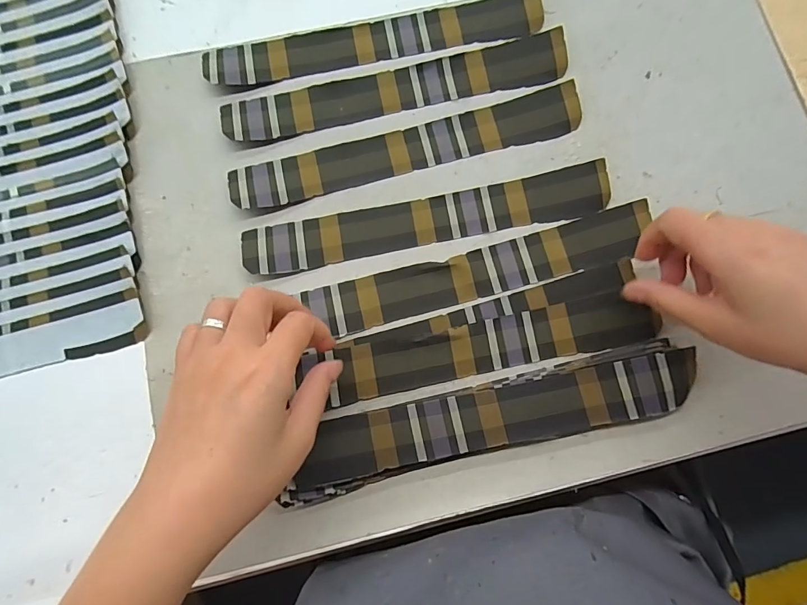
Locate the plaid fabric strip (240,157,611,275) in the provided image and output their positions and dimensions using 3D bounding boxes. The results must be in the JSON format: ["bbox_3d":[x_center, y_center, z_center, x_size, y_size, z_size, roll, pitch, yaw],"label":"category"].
[{"bbox_3d":[0.018,-0.059,0.300,0.258,0.009,0.036,-12,82,-3],"label":"plaid fabric strip"}]

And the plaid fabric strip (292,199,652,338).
[{"bbox_3d":[0.055,-0.022,0.292,0.235,0.011,0.036,-15,82,-3],"label":"plaid fabric strip"}]

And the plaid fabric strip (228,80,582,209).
[{"bbox_3d":[0.004,-0.113,0.309,0.258,0.008,0.036,-16,82,-4],"label":"plaid fabric strip"}]

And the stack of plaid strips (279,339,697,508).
[{"bbox_3d":[0.056,0.074,0.269,0.258,0.016,0.043,-13,82,-3],"label":"stack of plaid strips"}]

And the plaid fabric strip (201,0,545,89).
[{"bbox_3d":[-0.019,-0.201,0.322,0.256,0.008,0.040,-12,82,-3],"label":"plaid fabric strip"}]

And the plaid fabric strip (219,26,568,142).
[{"bbox_3d":[-0.004,-0.160,0.315,0.257,0.007,0.036,-13,82,-3],"label":"plaid fabric strip"}]

